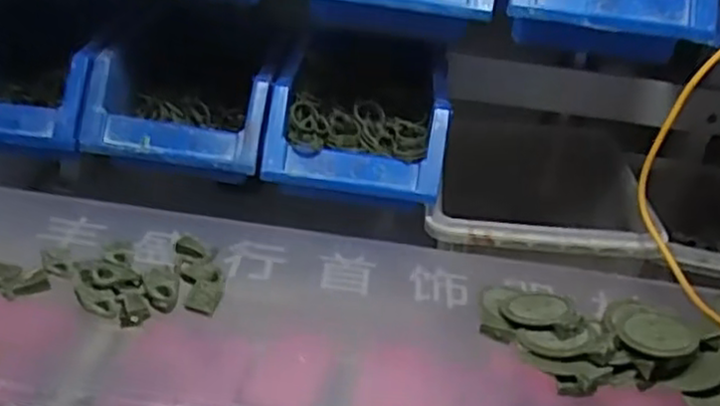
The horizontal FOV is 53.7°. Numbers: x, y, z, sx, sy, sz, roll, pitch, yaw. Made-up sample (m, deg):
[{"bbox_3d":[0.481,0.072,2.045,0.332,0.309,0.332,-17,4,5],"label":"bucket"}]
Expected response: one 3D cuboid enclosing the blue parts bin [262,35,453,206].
[{"bbox_3d":[0.002,-0.068,0.526,0.121,0.068,0.143,9,30,1],"label":"blue parts bin"}]

